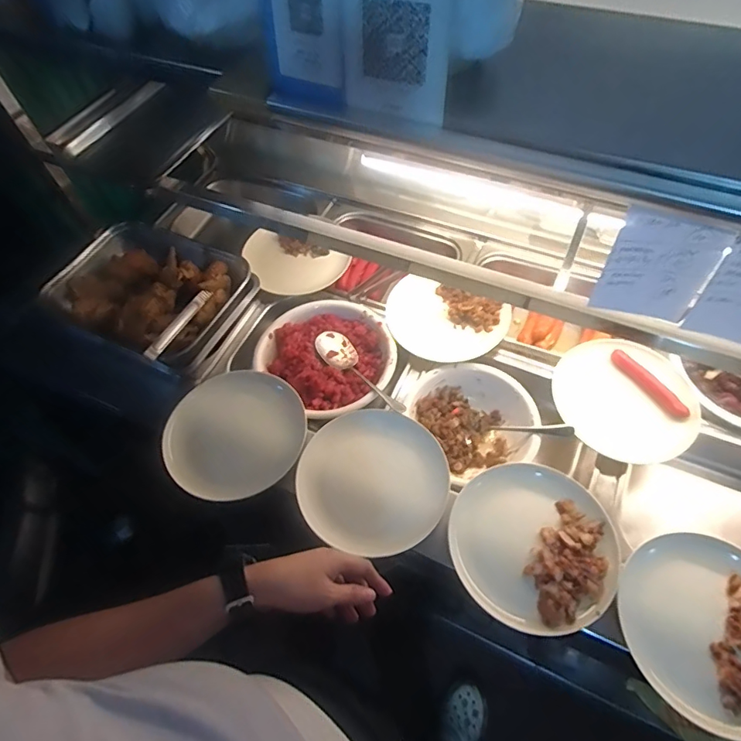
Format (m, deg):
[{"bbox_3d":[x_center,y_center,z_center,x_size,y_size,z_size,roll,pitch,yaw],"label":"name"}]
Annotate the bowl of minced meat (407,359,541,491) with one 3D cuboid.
[{"bbox_3d":[0.176,0.085,0.820,0.184,0.066,0.197,-1,58,2],"label":"bowl of minced meat"}]

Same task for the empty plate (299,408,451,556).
[{"bbox_3d":[0.005,0.164,0.731,0.219,0.044,0.221,-1,58,2],"label":"empty plate"}]

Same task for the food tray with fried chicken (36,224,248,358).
[{"bbox_3d":[-0.412,-0.160,0.926,0.327,0.072,0.292,26,63,18],"label":"food tray with fried chicken"}]

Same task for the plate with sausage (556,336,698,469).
[{"bbox_3d":[0.419,0.046,0.794,0.205,0.024,0.219,-1,58,2],"label":"plate with sausage"}]

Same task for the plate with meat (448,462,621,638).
[{"bbox_3d":[0.222,0.237,0.666,0.213,0.035,0.218,-1,58,2],"label":"plate with meat"}]

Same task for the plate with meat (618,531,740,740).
[{"bbox_3d":[0.438,0.319,0.612,0.212,0.055,0.210,-1,58,2],"label":"plate with meat"}]

